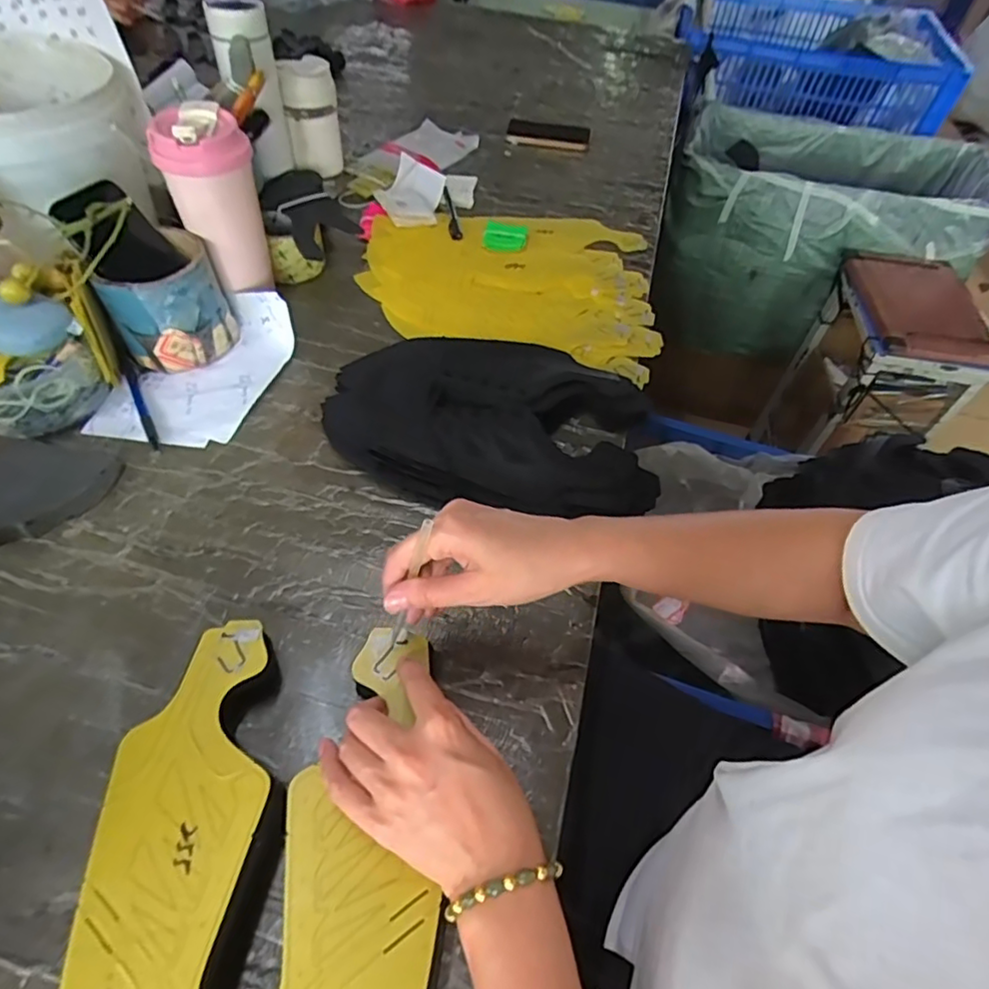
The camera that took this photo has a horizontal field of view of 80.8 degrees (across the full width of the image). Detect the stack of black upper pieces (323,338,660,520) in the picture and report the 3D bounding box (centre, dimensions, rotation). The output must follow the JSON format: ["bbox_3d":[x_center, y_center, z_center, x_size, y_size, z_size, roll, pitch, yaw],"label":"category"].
[{"bbox_3d":[-0.004,-0.079,0.578,0.310,0.032,0.208,7,52,-1],"label":"stack of black upper pieces"}]

